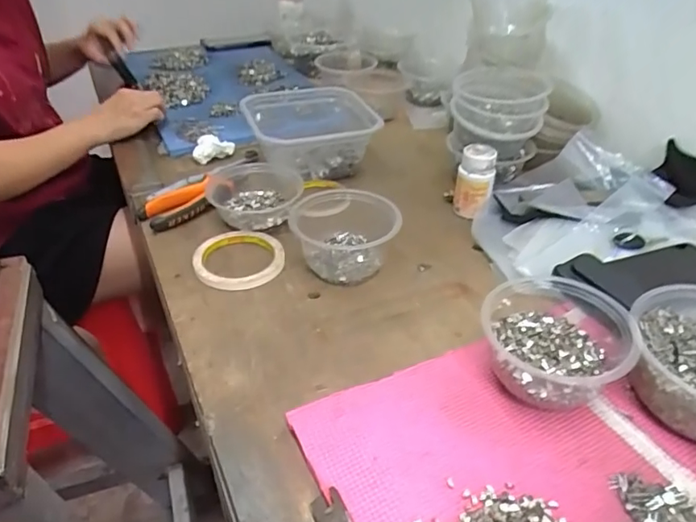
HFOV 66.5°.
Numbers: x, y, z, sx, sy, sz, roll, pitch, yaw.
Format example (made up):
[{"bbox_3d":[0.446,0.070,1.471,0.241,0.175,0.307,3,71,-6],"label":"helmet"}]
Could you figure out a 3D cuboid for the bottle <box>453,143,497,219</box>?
[{"bbox_3d":[0.155,-0.099,0.651,0.043,0.072,0.046,9,38,10],"label":"bottle"}]

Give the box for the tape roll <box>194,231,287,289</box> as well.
[{"bbox_3d":[-0.119,-0.003,0.583,0.094,0.014,0.091,2,37,1],"label":"tape roll"}]

